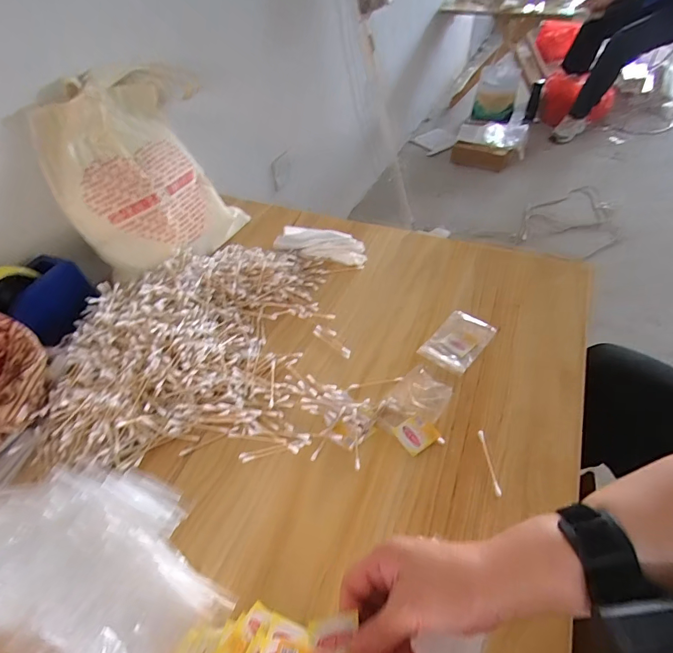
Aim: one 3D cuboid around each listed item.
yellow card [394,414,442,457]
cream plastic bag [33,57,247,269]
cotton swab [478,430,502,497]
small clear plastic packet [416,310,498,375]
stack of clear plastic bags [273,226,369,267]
[{"bbox_3d":[0.096,0.126,0.464,0.044,0.004,0.040,-27,50,-19],"label":"yellow card"},{"bbox_3d":[-0.328,-0.276,0.672,0.264,0.250,0.267,-21,48,-15],"label":"cream plastic bag"},{"bbox_3d":[0.171,0.151,0.437,0.006,0.006,0.074,-4,46,1],"label":"cotton swab"},{"bbox_3d":[0.172,0.020,0.551,0.068,0.012,0.101,32,57,31],"label":"small clear plastic packet"},{"bbox_3d":[-0.028,-0.157,0.712,0.175,0.034,0.063,12,48,16],"label":"stack of clear plastic bags"}]

